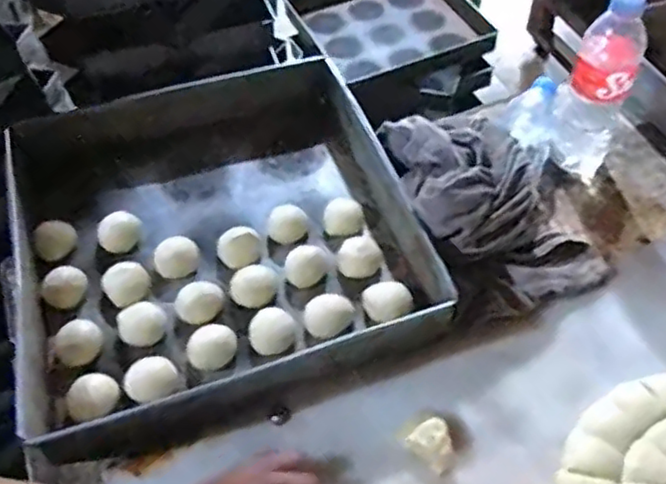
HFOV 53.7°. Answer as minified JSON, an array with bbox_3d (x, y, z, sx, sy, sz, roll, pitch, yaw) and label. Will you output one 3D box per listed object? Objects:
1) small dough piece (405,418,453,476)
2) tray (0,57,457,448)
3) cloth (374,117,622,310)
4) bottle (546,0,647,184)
[{"bbox_3d":[0.093,0.187,0.603,0.042,0.023,0.036,37,60,28],"label":"small dough piece"},{"bbox_3d":[-0.135,-0.015,0.738,0.426,0.072,0.426,-14,51,-9],"label":"tray"},{"bbox_3d":[0.173,-0.054,0.725,0.189,0.111,0.241,-17,52,-12],"label":"cloth"},{"bbox_3d":[0.300,-0.175,0.761,0.078,0.214,0.063,19,54,17],"label":"bottle"}]

